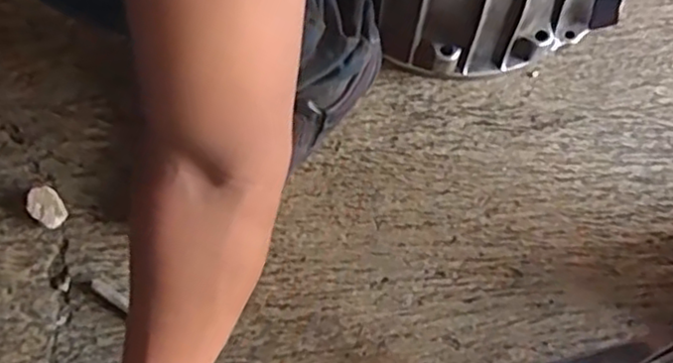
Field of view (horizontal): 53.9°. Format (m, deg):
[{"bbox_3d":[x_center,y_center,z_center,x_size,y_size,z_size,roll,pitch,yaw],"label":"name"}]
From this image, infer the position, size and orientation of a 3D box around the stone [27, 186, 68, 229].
[{"bbox_3d":[-0.271,0.025,0.621,0.028,0.020,0.040,-43,78,-13],"label":"stone"}]

